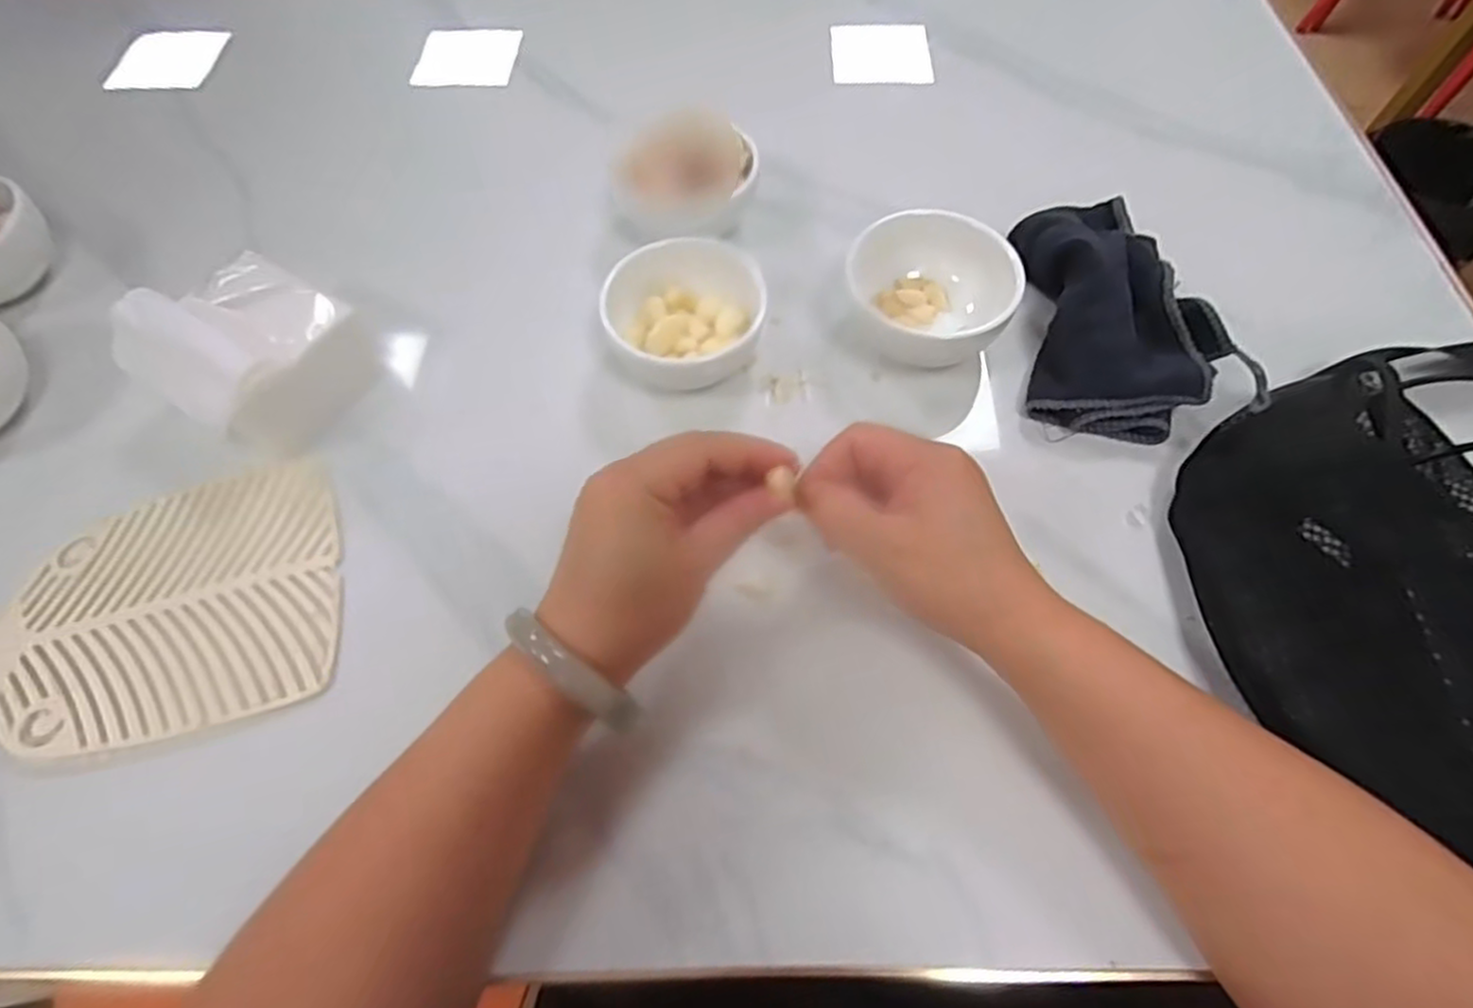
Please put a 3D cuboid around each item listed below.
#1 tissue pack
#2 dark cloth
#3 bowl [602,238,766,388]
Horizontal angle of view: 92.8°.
[{"bbox_3d":[-0.273,-0.086,0.404,0.101,0.067,0.099,30,67,16],"label":"tissue pack"},{"bbox_3d":[0.215,-0.114,0.406,0.091,0.055,0.155,3,63,3],"label":"dark cloth"},{"bbox_3d":[-0.032,-0.113,0.418,0.086,0.048,0.083,-1,63,1],"label":"bowl"}]

